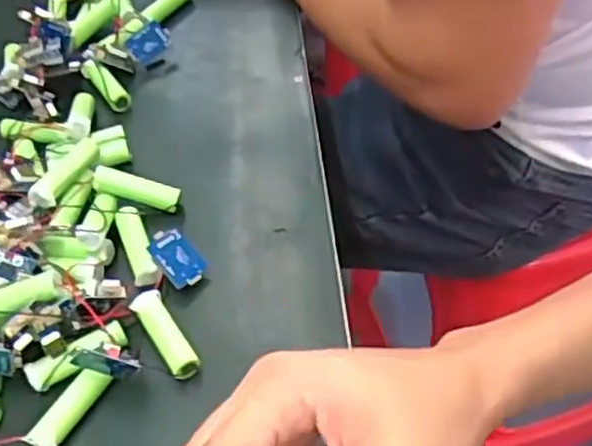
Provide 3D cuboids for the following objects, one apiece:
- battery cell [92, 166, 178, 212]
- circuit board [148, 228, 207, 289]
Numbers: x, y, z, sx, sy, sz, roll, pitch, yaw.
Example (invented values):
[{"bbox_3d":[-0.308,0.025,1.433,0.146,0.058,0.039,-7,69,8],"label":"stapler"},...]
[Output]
[{"bbox_3d":[-0.093,-0.020,0.425,0.050,0.014,0.012,16,51,-5],"label":"battery cell"},{"bbox_3d":[-0.063,0.018,0.393,0.033,0.005,0.022,48,58,4],"label":"circuit board"}]

